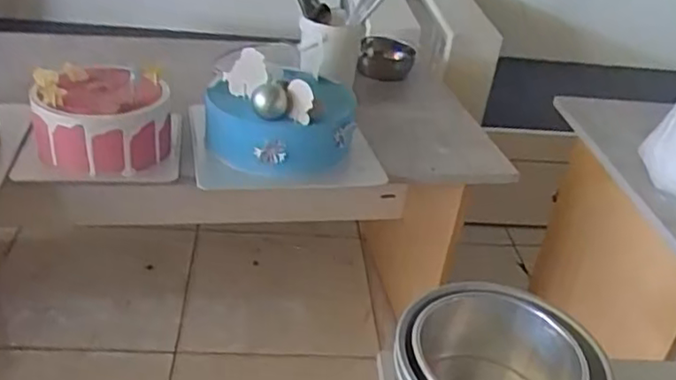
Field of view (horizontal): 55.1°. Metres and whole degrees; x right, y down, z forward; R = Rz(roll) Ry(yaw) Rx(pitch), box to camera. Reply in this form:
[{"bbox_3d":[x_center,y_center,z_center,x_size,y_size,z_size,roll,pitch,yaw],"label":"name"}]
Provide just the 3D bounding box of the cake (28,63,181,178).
[{"bbox_3d":[-0.309,-0.101,0.875,0.177,0.108,0.154,-2,31,-15],"label":"cake"}]

